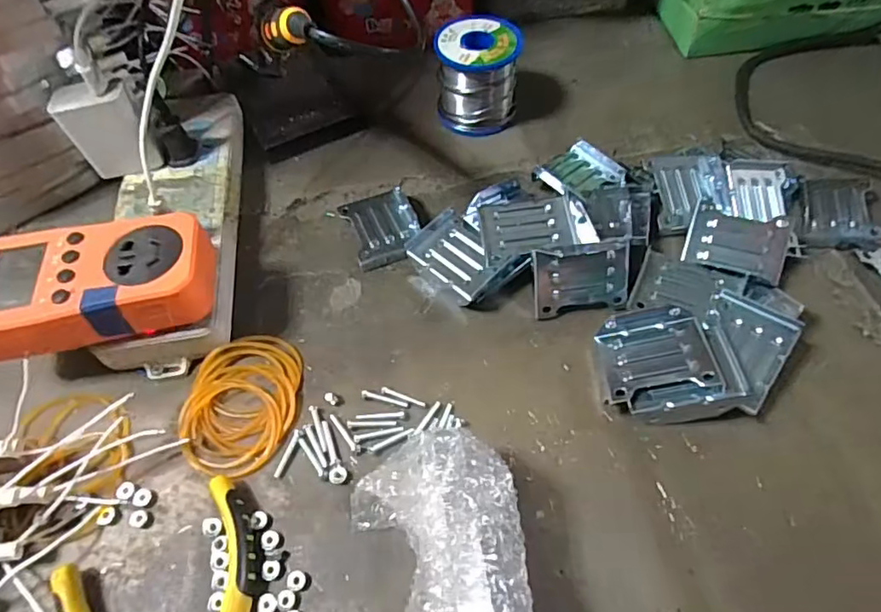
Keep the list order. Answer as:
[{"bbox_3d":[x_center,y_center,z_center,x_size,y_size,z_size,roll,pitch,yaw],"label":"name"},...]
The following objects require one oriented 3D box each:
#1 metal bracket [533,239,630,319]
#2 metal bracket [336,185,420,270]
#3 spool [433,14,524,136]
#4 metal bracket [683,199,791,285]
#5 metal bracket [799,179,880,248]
[{"bbox_3d":[0.087,-0.017,0.348,0.059,0.042,0.018,-4,23,-1],"label":"metal bracket"},{"bbox_3d":[-0.040,-0.055,0.394,0.046,0.010,0.059,-18,58,-9],"label":"metal bracket"},{"bbox_3d":[0.030,-0.185,0.450,0.063,0.066,0.063,4,57,5],"label":"spool"},{"bbox_3d":[0.193,-0.041,0.366,0.058,0.015,0.045,13,81,16],"label":"metal bracket"},{"bbox_3d":[0.272,-0.063,0.380,0.048,0.012,0.055,12,58,10],"label":"metal bracket"}]

